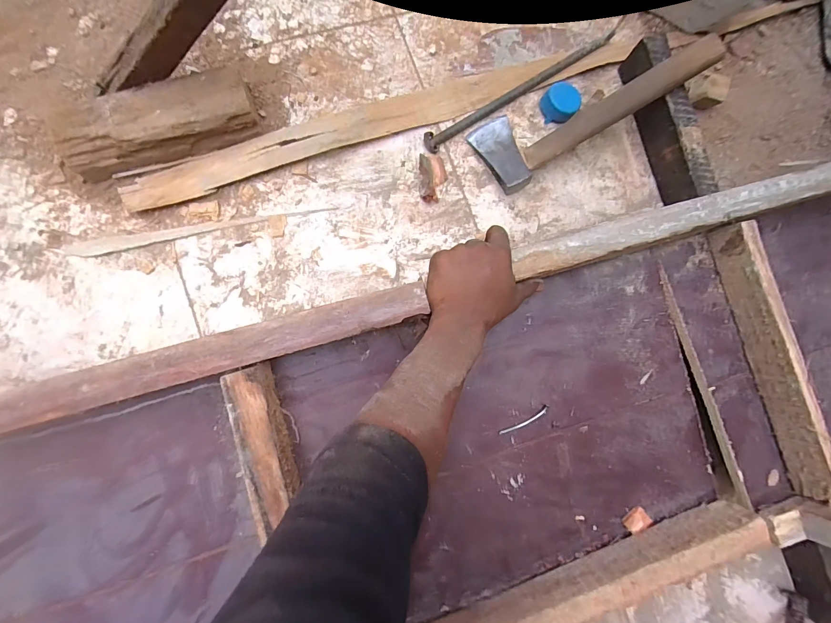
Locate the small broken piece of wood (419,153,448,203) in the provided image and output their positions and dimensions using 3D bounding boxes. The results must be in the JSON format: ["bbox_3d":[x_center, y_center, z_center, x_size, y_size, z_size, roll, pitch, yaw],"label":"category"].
[{"bbox_3d":[0.025,-0.192,0.540,0.039,0.011,0.070,3,83,-7],"label":"small broken piece of wood"}]

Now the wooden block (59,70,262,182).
[{"bbox_3d":[-0.326,-0.234,0.481,0.240,0.055,0.082,-24,87,-9],"label":"wooden block"}]

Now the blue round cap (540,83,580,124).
[{"bbox_3d":[0.221,-0.318,0.568,0.054,0.019,0.065,28,81,-3],"label":"blue round cap"}]

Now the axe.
[{"bbox_3d":[0.250,-0.281,0.529,0.338,0.037,0.110,-23,87,8],"label":"axe"}]

